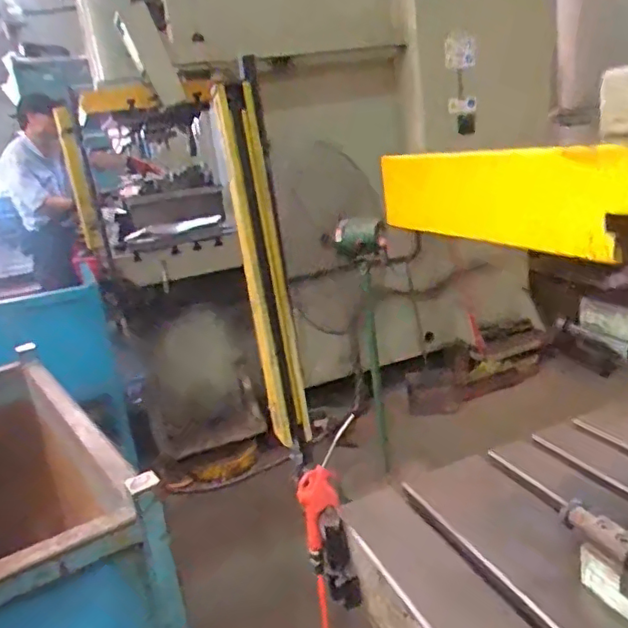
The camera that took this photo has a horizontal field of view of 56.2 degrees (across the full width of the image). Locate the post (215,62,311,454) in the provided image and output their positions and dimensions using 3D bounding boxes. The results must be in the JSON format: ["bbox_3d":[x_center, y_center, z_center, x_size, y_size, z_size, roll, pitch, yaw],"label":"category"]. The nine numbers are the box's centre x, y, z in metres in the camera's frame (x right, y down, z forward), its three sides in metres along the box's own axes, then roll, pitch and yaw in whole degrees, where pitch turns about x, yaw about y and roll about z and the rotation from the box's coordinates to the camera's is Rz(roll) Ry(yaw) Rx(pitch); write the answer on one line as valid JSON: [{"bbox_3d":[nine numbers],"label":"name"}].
[{"bbox_3d":[-0.075,-0.054,0.941,0.078,0.585,0.079,-8,17,-5],"label":"post"}]

